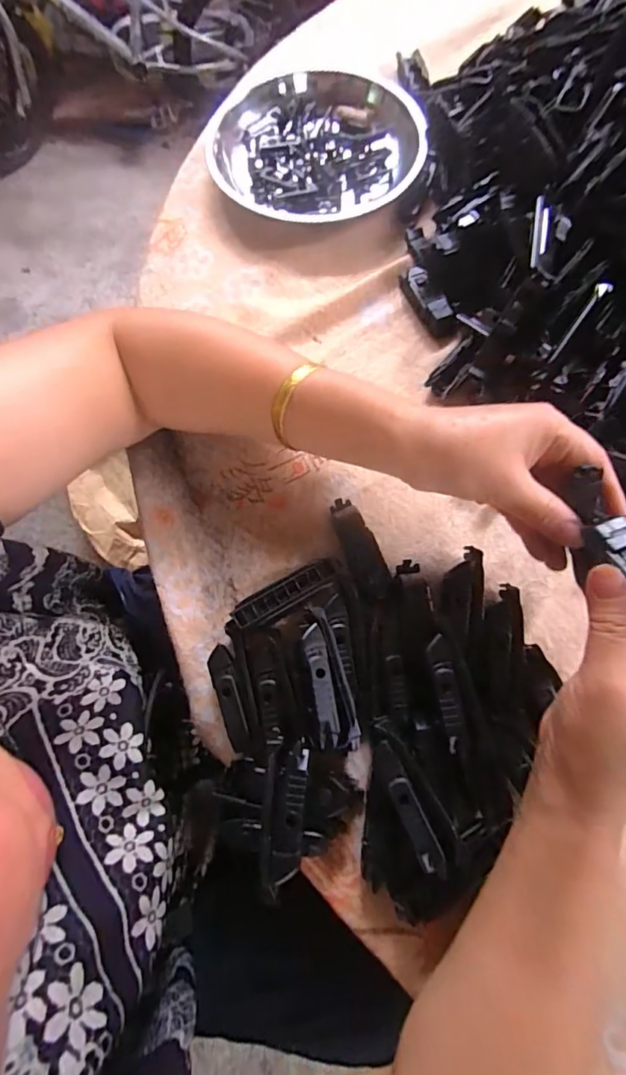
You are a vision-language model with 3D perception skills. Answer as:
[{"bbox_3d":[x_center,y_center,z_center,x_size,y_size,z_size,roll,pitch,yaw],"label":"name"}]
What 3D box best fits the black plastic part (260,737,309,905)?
[{"bbox_3d":[-0.016,0.149,0.247,0.021,0.016,0.074,4,74,3],"label":"black plastic part"}]

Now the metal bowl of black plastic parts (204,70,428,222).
[{"bbox_3d":[0.000,-0.350,0.415,0.188,0.030,0.174,-1,74,2],"label":"metal bowl of black plastic parts"}]

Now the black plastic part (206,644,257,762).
[{"bbox_3d":[-0.050,0.100,0.281,0.018,0.007,0.066,-20,74,-4],"label":"black plastic part"}]

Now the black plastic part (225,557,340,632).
[{"bbox_3d":[-0.018,0.037,0.297,0.079,0.011,0.020,-29,75,-6],"label":"black plastic part"}]

